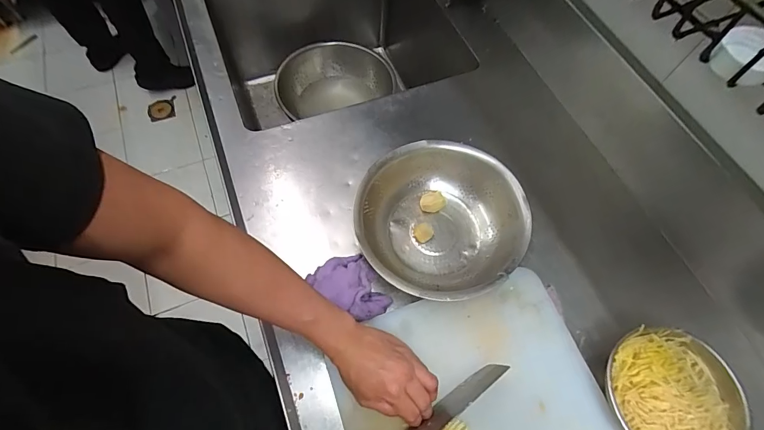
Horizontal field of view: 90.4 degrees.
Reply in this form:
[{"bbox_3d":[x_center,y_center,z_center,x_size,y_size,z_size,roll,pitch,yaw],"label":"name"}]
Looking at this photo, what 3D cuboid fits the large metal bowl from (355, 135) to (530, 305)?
[{"bbox_3d":[0.089,0.014,0.598,0.242,0.086,0.246,1,64,-2],"label":"large metal bowl"}]

